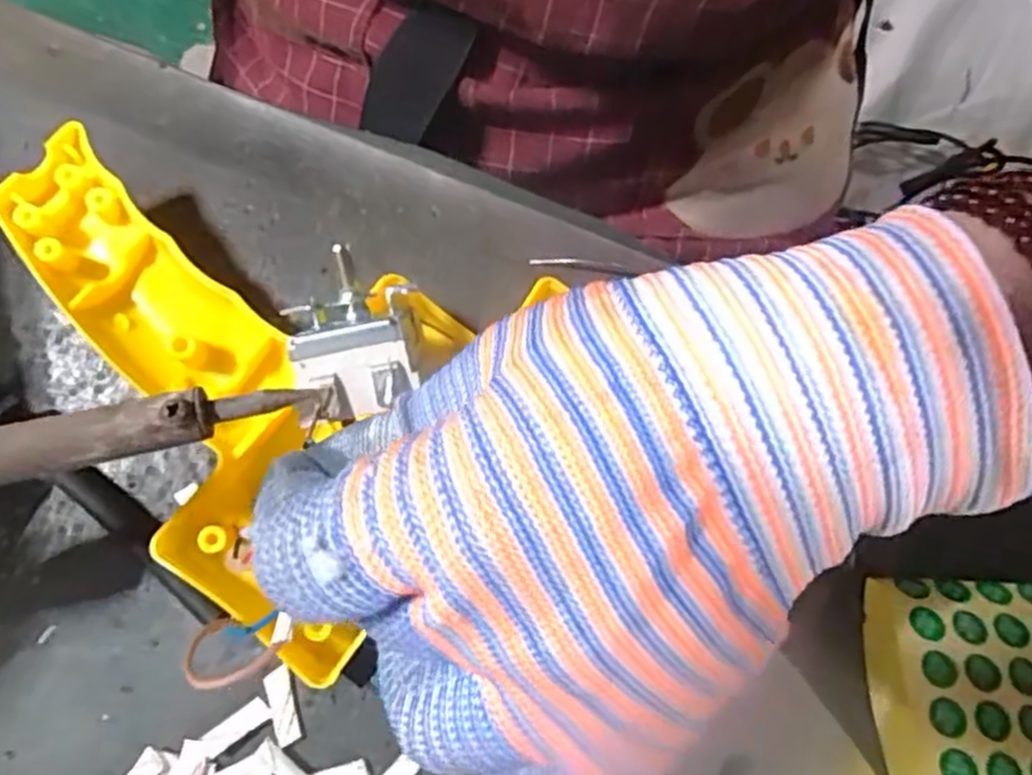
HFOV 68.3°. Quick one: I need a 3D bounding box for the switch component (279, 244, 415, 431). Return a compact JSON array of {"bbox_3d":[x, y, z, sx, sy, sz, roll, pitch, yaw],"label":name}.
[{"bbox_3d":[-0.040,-0.014,0.185,0.029,0.016,0.043,-10,77,-2],"label":"switch component"}]

